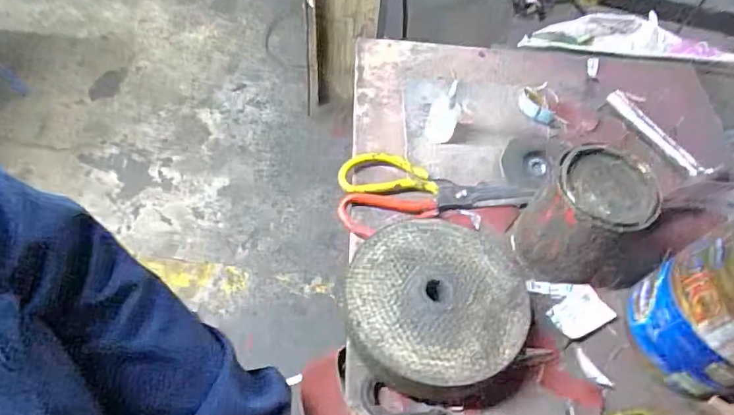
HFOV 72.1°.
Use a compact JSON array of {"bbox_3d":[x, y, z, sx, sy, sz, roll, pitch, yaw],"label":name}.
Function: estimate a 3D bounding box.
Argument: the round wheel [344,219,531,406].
[{"bbox_3d":[0.063,0.093,0.478,0.157,0.051,0.164,3,52,-3],"label":"round wheel"}]

